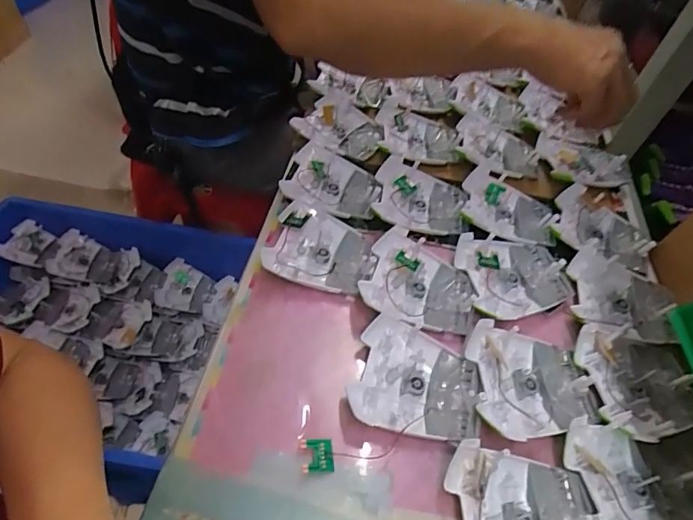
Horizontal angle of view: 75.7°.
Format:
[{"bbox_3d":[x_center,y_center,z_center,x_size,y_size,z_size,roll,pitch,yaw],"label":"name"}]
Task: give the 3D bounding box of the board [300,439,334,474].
[{"bbox_3d":[-0.022,0.147,0.335,0.025,0.005,0.023,4,63,-12],"label":"board"}]

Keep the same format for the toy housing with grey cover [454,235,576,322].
[{"bbox_3d":[0.170,0.020,0.451,0.109,0.022,0.094,2,52,-5],"label":"toy housing with grey cover"}]

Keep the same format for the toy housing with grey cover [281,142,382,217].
[{"bbox_3d":[-0.014,-0.089,0.506,0.106,0.020,0.096,15,52,5],"label":"toy housing with grey cover"}]

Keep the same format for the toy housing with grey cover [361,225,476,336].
[{"bbox_3d":[0.072,0.023,0.430,0.105,0.020,0.097,20,52,9],"label":"toy housing with grey cover"}]

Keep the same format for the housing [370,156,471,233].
[{"bbox_3d":[0.083,-0.069,0.496,0.101,0.023,0.095,9,51,0],"label":"housing"}]

